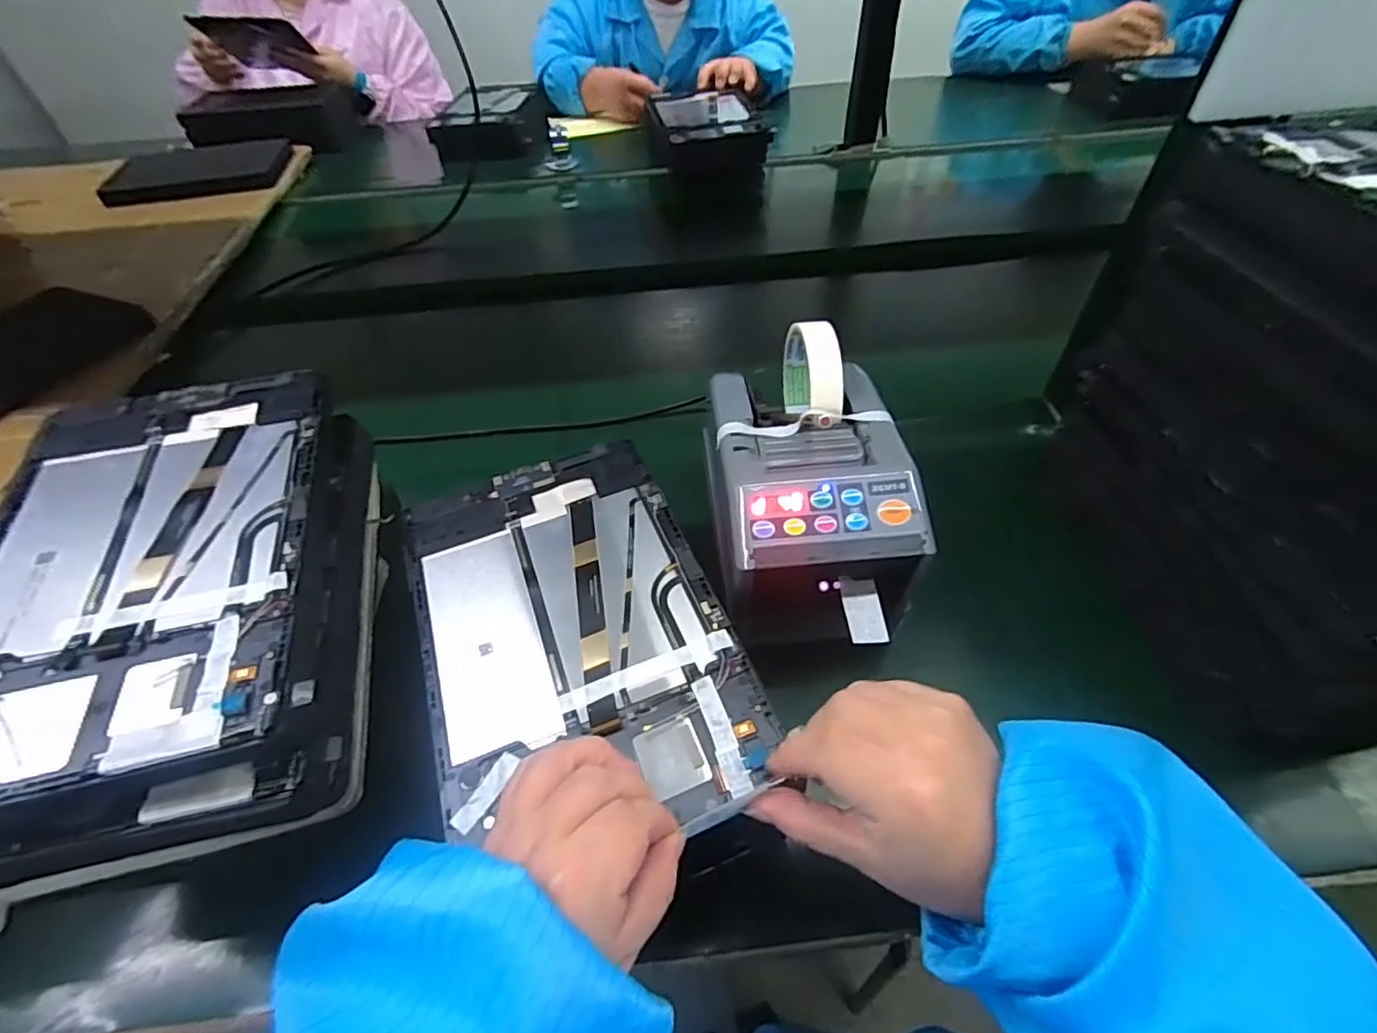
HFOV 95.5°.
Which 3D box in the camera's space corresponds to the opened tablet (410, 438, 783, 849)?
[{"bbox_3d":[-0.062,0.054,0.329,0.148,0.007,0.230,-18,51,-12],"label":"opened tablet"}]

